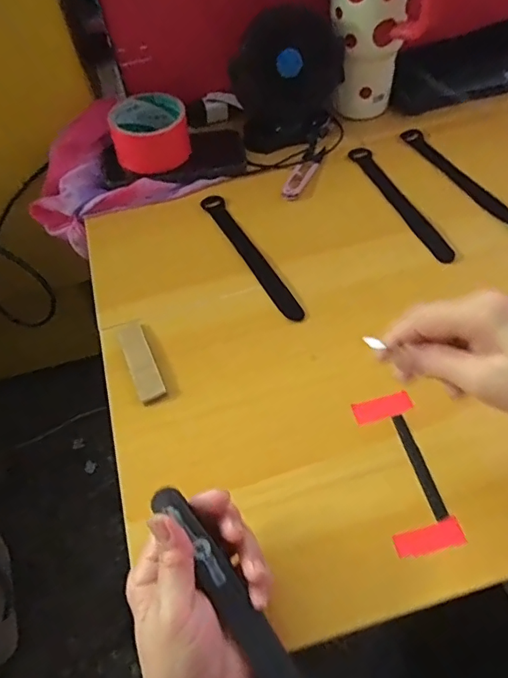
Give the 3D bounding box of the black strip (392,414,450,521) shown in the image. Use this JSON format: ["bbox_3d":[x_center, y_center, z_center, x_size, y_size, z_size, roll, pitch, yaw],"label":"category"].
[{"bbox_3d":[0.126,0.095,0.393,0.012,0.004,0.083,-12,55,-6],"label":"black strip"}]

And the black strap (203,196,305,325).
[{"bbox_3d":[-0.004,-0.088,0.523,0.024,0.004,0.195,-24,57,-13],"label":"black strap"}]

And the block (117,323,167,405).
[{"bbox_3d":[-0.100,0.021,0.458,0.025,0.005,0.085,-21,57,-12],"label":"block"}]

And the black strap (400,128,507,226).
[{"bbox_3d":[0.227,-0.181,0.571,0.021,0.005,0.194,-22,57,-12],"label":"black strap"}]

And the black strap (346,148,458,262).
[{"bbox_3d":[0.157,-0.152,0.559,0.022,0.005,0.201,-18,56,-10],"label":"black strap"}]

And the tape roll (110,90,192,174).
[{"bbox_3d":[-0.119,-0.240,0.603,0.083,0.056,0.083,-1,55,2],"label":"tape roll"}]

